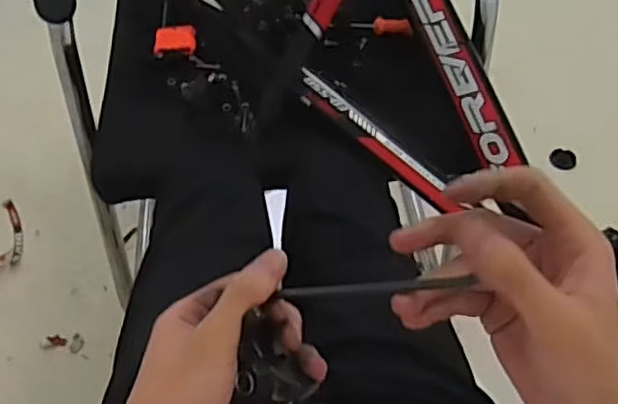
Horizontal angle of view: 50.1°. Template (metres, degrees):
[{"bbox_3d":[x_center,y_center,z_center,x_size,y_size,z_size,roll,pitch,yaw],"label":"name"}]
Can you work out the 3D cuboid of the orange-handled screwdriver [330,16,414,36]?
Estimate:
[{"bbox_3d":[0.088,-0.251,0.938,0.137,0.023,0.029,14,51,39],"label":"orange-handled screwdriver"}]

